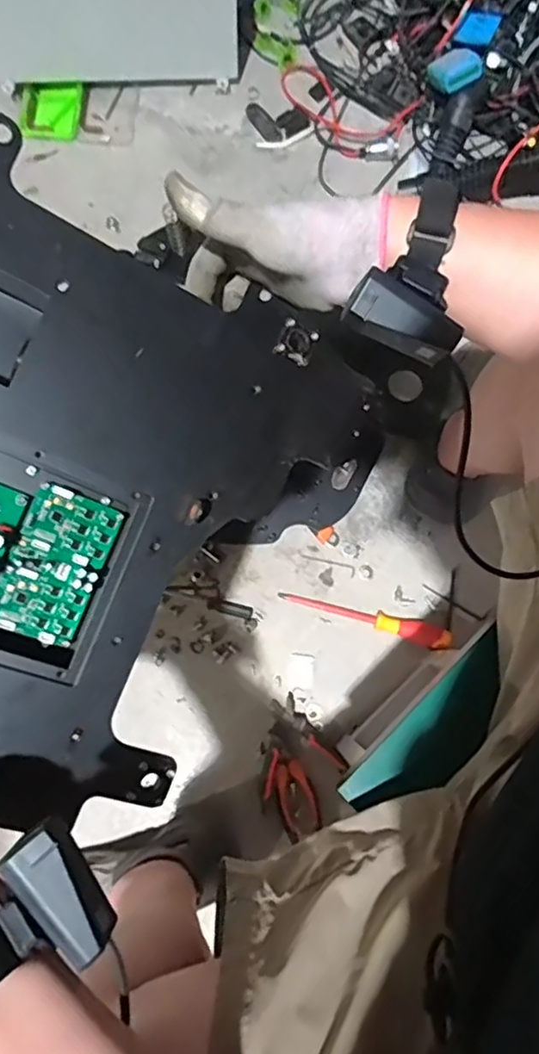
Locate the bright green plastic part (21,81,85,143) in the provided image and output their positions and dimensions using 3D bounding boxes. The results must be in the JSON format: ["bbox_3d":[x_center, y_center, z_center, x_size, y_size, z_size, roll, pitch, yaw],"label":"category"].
[{"bbox_3d":[-0.385,-0.732,1.064,0.100,0.020,0.115,4,78,0],"label":"bright green plastic part"}]

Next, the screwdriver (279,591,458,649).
[{"bbox_3d":[0.143,0.128,0.894,0.250,0.035,0.035,19,79,3],"label":"screwdriver"}]

